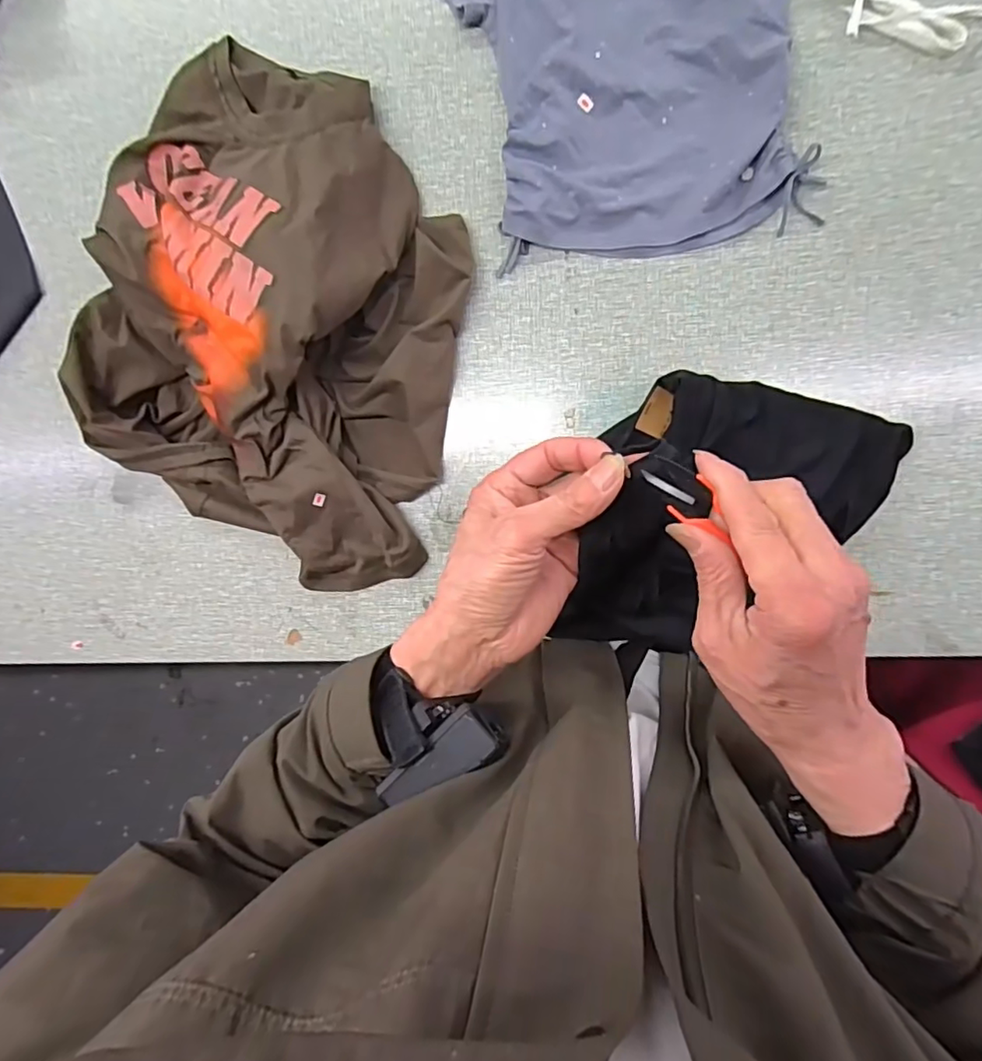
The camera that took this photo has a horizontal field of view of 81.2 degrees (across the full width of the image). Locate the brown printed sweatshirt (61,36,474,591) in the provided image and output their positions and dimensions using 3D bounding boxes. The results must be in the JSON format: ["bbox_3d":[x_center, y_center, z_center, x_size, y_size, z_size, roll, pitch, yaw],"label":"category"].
[{"bbox_3d":[-0.207,-0.203,0.565,0.407,0.087,0.454,25,98,5],"label":"brown printed sweatshirt"}]

